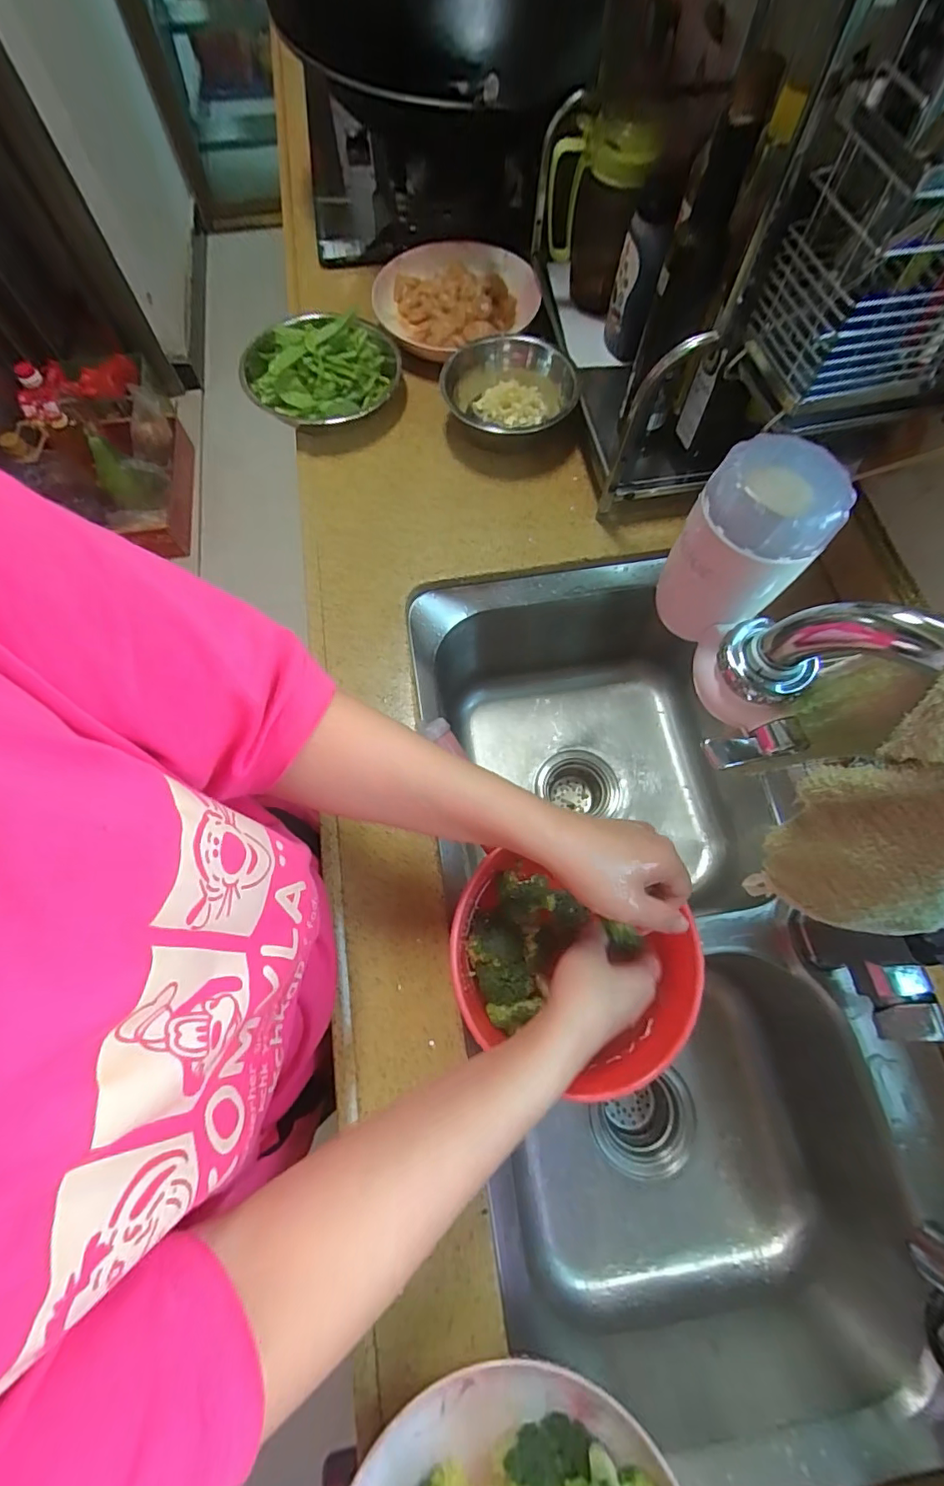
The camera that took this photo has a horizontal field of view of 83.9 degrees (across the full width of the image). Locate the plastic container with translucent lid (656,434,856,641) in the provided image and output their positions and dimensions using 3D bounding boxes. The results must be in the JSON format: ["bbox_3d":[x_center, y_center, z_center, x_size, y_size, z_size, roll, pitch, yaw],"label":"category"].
[{"bbox_3d":[0.141,-0.100,0.273,0.057,0.092,0.054,0,69,1],"label":"plastic container with translucent lid"}]

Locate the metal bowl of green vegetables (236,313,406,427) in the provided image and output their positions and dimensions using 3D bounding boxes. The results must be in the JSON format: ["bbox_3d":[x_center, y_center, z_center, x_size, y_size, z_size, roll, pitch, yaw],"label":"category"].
[{"bbox_3d":[-0.174,-0.447,0.625,0.157,0.066,0.170,0,69,1],"label":"metal bowl of green vegetables"}]

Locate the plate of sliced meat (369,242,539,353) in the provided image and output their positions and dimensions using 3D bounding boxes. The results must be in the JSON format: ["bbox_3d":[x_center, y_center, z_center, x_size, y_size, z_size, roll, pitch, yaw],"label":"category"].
[{"bbox_3d":[-0.021,-0.577,0.674,0.177,0.035,0.181,0,69,1],"label":"plate of sliced meat"}]

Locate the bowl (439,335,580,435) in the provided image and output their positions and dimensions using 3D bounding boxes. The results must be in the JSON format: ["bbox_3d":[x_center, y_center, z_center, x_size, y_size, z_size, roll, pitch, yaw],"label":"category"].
[{"bbox_3d":[0.040,-0.402,0.607,0.154,0.051,0.129,17,71,7],"label":"bowl"}]

